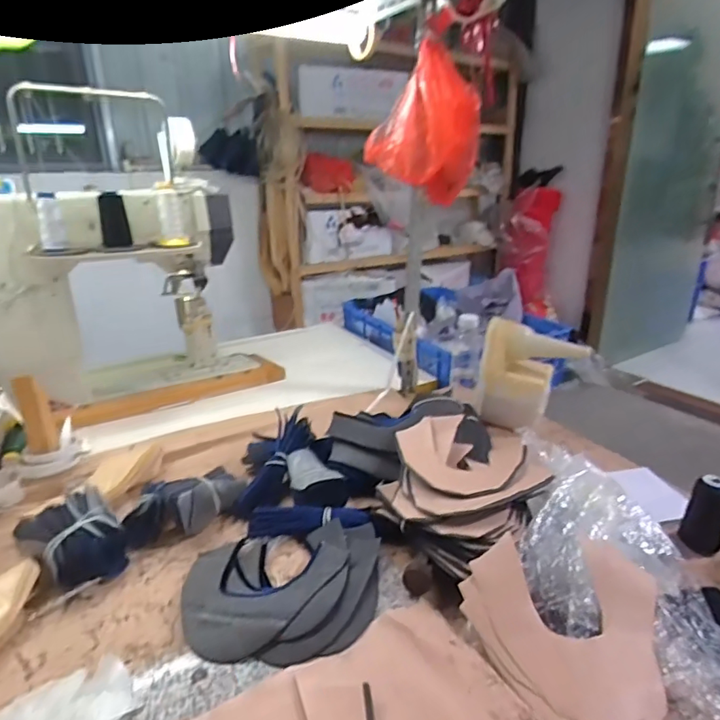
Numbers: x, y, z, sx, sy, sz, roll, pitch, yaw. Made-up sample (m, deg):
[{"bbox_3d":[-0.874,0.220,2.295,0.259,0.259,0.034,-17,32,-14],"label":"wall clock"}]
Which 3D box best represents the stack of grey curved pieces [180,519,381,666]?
[{"bbox_3d":[-0.093,0.274,0.610,0.241,0.046,0.202,0,21,0],"label":"stack of grey curved pieces"}]

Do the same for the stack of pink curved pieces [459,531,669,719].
[{"bbox_3d":[0.241,0.281,0.549,0.205,0.025,0.208,-17,44,-22],"label":"stack of pink curved pieces"}]

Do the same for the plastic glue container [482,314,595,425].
[{"bbox_3d":[0.330,0.033,0.968,0.183,0.182,0.080,5,22,13],"label":"plastic glue container"}]

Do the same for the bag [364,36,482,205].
[{"bbox_3d":[0.109,-0.421,0.915,0.211,0.240,0.110,5,24,12],"label":"bag"}]

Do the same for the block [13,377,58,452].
[{"bbox_3d":[-0.522,0.088,0.809,0.043,0.128,0.031,-13,25,-30],"label":"block"}]

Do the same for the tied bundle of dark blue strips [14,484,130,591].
[{"bbox_3d":[-0.369,0.237,0.658,0.112,0.075,0.105,15,26,34],"label":"tied bundle of dark blue strips"}]

